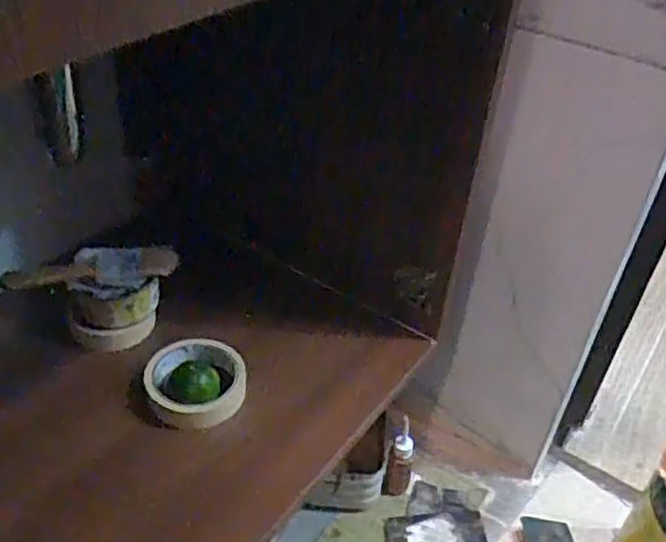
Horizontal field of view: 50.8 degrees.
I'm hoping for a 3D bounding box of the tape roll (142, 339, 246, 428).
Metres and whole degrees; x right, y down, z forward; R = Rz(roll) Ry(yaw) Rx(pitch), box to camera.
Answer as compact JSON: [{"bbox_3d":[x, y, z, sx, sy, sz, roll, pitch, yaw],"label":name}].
[{"bbox_3d":[-0.131,0.104,0.672,0.095,0.023,0.095,4,38,-3],"label":"tape roll"}]

